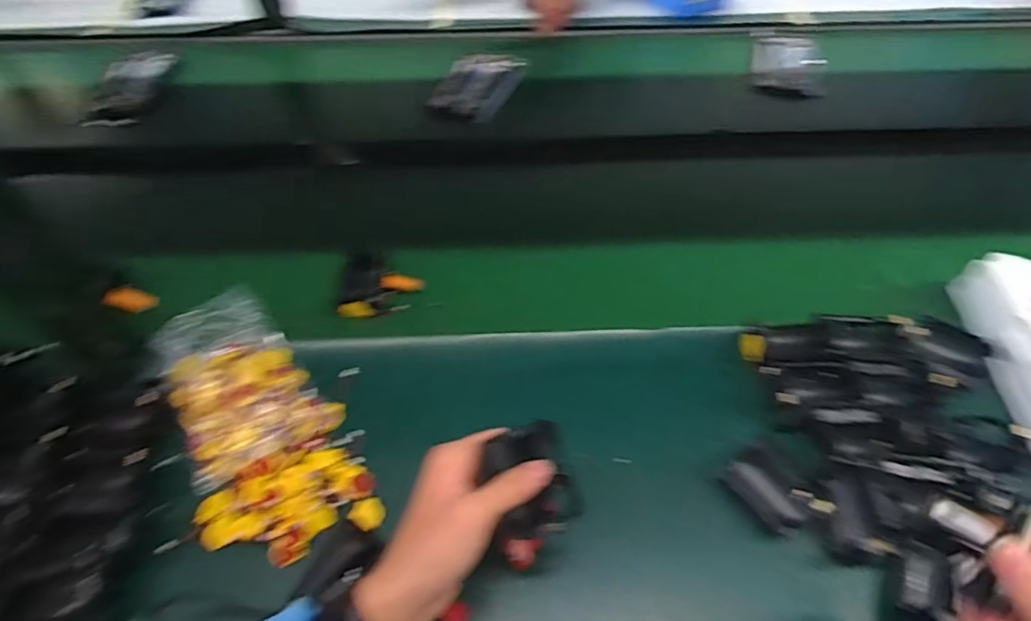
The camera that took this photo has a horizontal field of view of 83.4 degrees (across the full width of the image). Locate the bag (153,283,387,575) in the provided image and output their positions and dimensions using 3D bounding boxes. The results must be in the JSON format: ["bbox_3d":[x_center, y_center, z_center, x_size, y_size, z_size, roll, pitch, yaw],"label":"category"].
[{"bbox_3d":[-0.222,0.086,0.498,0.133,0.048,0.247,-22,55,-16],"label":"bag"}]

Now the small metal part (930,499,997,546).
[{"bbox_3d":[0.256,0.121,0.330,0.015,0.006,0.034,-19,23,-14],"label":"small metal part"}]

